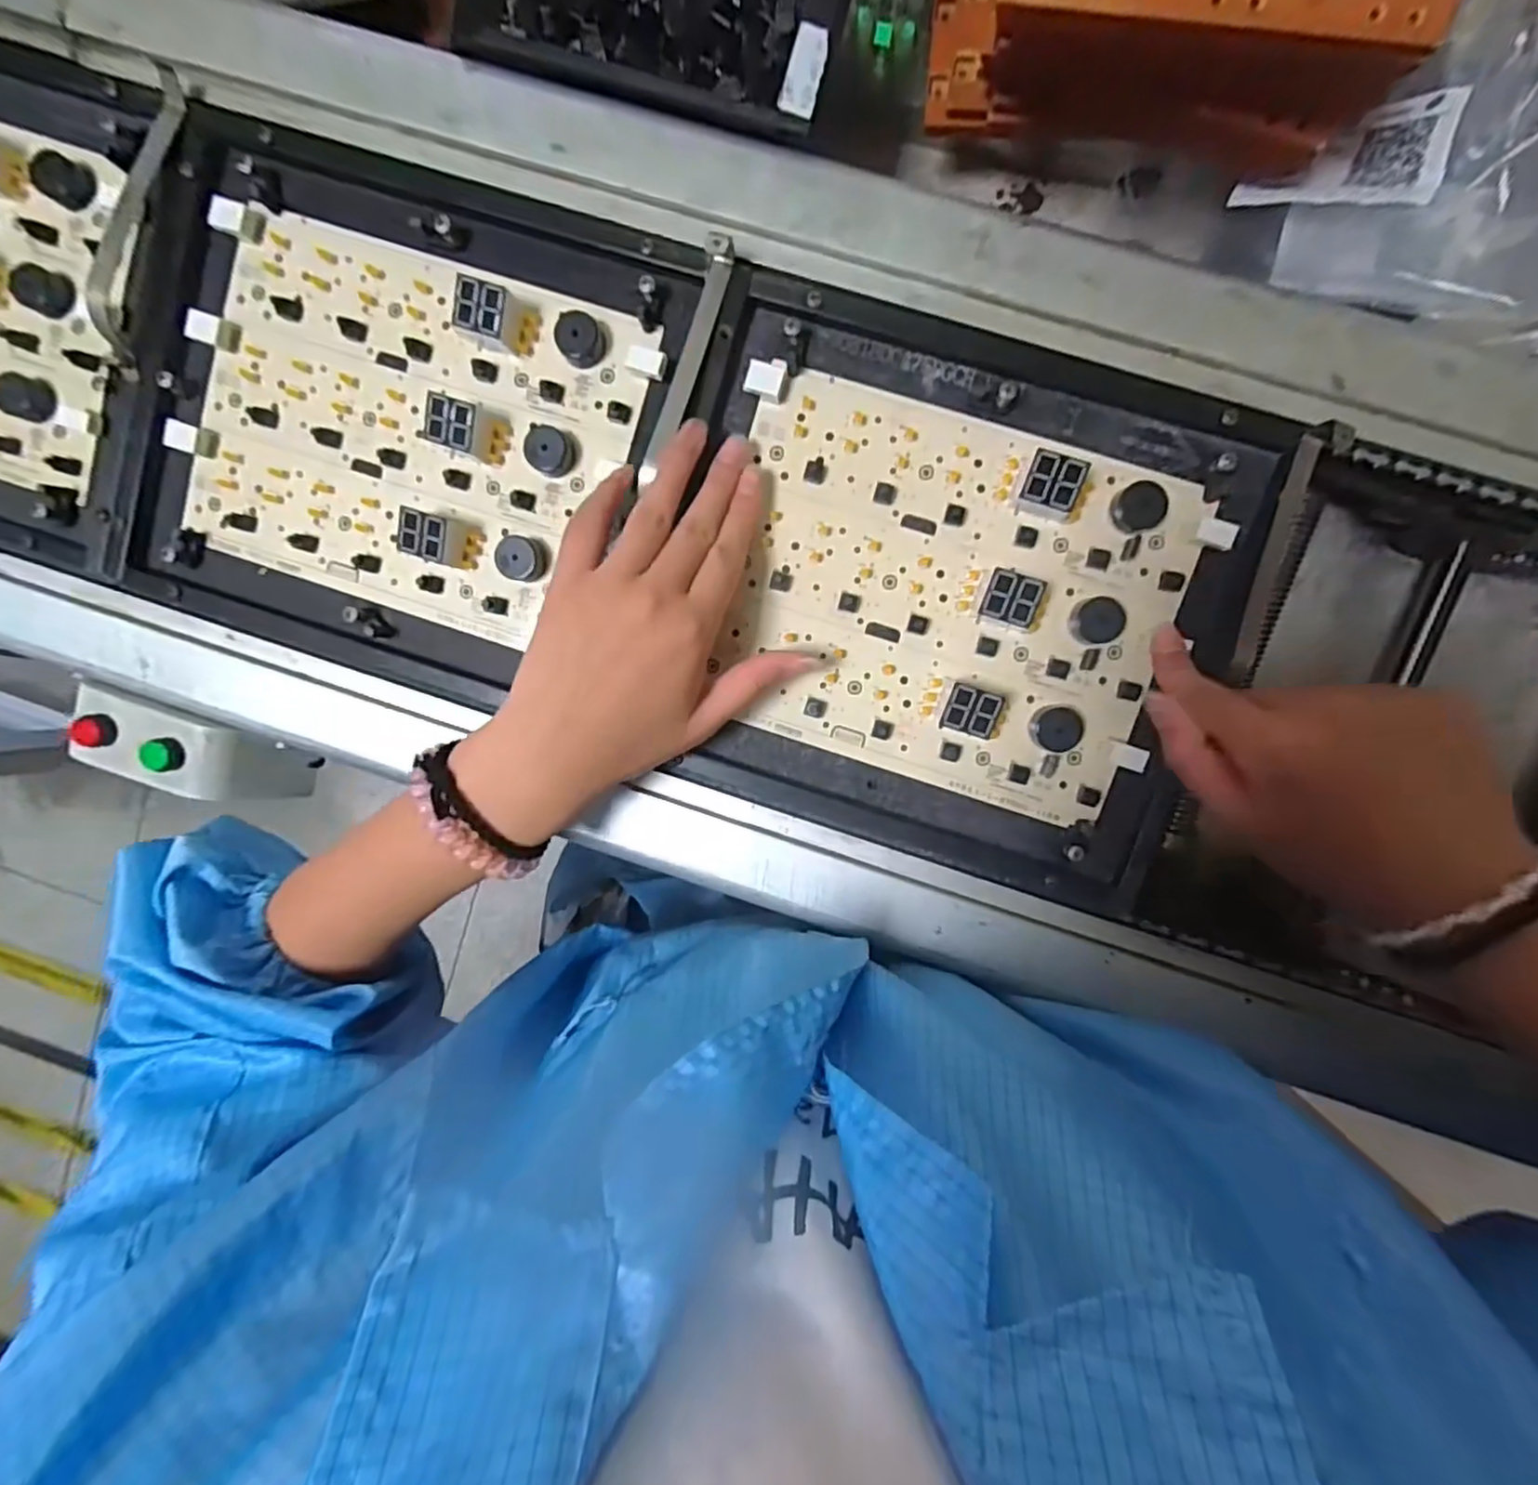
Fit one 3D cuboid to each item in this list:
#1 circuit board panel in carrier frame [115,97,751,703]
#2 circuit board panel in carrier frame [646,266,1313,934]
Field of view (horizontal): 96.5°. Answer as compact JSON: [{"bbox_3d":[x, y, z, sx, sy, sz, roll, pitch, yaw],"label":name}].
[{"bbox_3d":[-0.183,-0.153,0.333,0.266,0.024,0.231,19,98,3],"label":"circuit board panel in carrier frame"},{"bbox_3d":[0.082,-0.064,0.321,0.252,0.024,0.234,16,98,3],"label":"circuit board panel in carrier frame"}]

